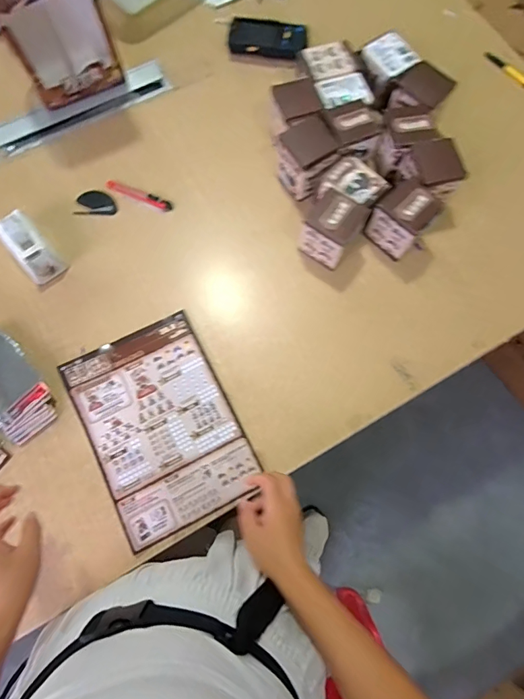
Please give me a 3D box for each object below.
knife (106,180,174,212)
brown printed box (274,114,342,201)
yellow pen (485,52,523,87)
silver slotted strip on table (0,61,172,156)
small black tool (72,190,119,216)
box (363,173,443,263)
[{"bbox_3d":[-0.211,-0.264,0.693,0.121,0.007,0.021,22,75,6],"label":"knife"},{"bbox_3d":[0.073,-0.309,0.661,0.078,0.092,0.083,-36,77,-10],"label":"brown printed box"},{"bbox_3d":[0.484,-0.529,0.774,0.016,0.009,0.137,-40,78,-11],"label":"yellow pen"},{"bbox_3d":[-0.331,-0.441,0.735,0.331,0.020,0.062,-25,75,-8],"label":"silver slotted strip on table"},{"bbox_3d":[-0.283,-0.249,0.690,0.072,0.015,0.043,4,73,1],"label":"small black tool"},{"bbox_3d":[0.221,-0.204,0.634,0.079,0.087,0.079,43,78,11],"label":"box"}]

